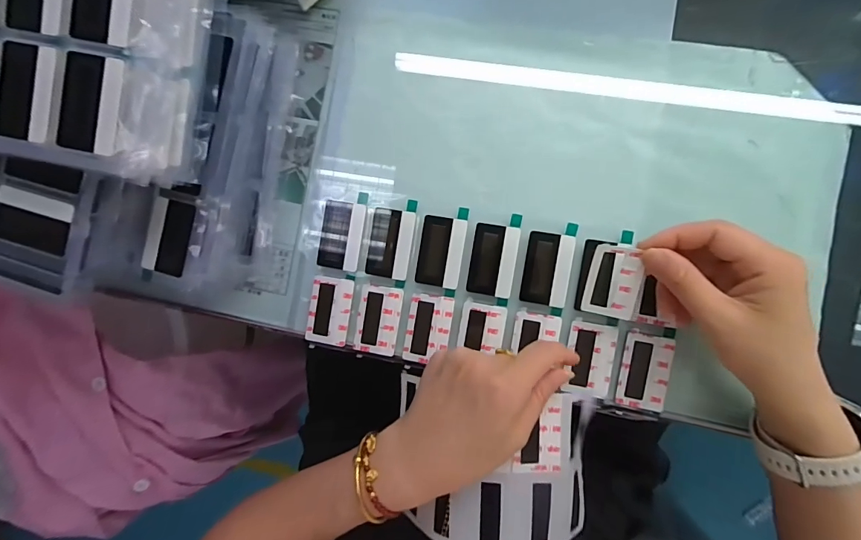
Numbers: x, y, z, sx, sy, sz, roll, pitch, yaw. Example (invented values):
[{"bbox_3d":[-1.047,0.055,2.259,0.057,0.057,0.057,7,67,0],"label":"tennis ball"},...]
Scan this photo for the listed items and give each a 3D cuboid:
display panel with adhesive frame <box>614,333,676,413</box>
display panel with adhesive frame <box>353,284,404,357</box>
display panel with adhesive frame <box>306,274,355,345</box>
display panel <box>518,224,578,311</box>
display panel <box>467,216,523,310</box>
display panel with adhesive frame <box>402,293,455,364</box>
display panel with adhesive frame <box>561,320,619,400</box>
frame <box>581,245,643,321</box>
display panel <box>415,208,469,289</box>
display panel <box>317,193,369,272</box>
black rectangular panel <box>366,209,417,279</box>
[{"bbox_3d":[0.158,0.075,0.309,0.035,0.004,0.054,8,93,8],"label":"display panel with adhesive frame"},{"bbox_3d":[-0.041,0.040,0.333,0.034,0.004,0.054,9,93,8],"label":"display panel with adhesive frame"},{"bbox_3d":[-0.082,0.033,0.340,0.035,0.004,0.054,9,93,8],"label":"display panel with adhesive frame"},{"bbox_3d":[0.089,-0.005,0.317,0.034,0.004,0.061,9,93,8],"label":"display panel"},{"bbox_3d":[0.048,-0.009,0.321,0.034,0.004,0.066,9,93,8],"label":"display panel"},{"bbox_3d":[-0.002,0.046,0.328,0.035,0.004,0.052,9,93,8],"label":"display panel with adhesive frame"},{"bbox_3d":[0.119,0.067,0.312,0.034,0.005,0.053,9,93,8],"label":"display panel with adhesive frame"},{"bbox_3d":[0.127,0.008,0.290,0.035,0.006,0.052,10,114,14],"label":"frame"},{"bbox_3d":[0.009,-0.018,0.327,0.033,0.004,0.061,9,93,8],"label":"display panel"},{"bbox_3d":[-0.071,-0.031,0.337,0.036,0.004,0.061,9,93,8],"label":"display panel"},{"bbox_3d":[-0.032,-0.021,0.332,0.034,0.004,0.053,10,93,8],"label":"black rectangular panel"}]

